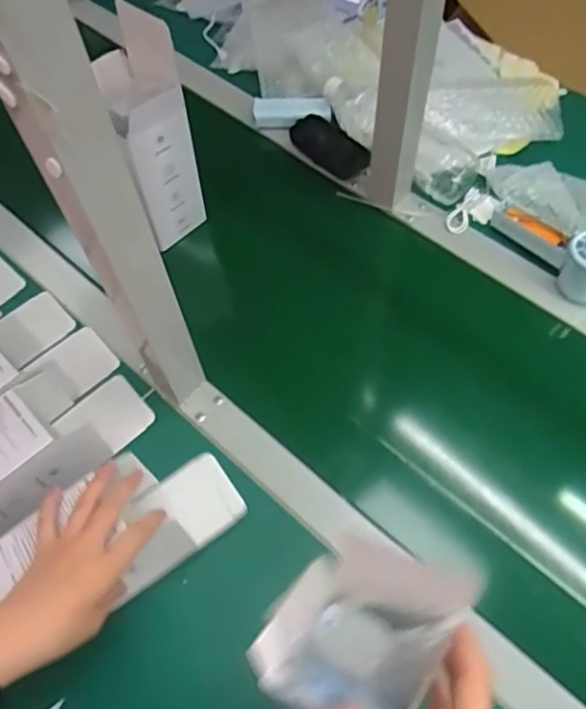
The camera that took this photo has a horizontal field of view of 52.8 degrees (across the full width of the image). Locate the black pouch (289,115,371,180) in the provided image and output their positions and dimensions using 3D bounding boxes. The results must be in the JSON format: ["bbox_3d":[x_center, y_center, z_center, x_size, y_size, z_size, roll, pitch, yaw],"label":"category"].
[{"bbox_3d":[0.051,-0.264,0.765,0.051,0.032,0.123,-41,67,-16],"label":"black pouch"}]

